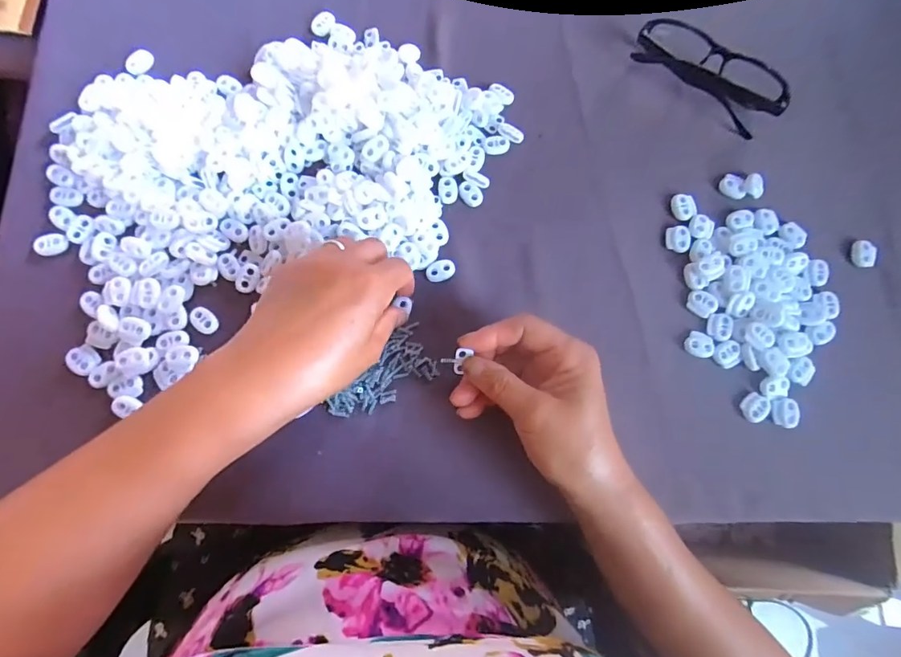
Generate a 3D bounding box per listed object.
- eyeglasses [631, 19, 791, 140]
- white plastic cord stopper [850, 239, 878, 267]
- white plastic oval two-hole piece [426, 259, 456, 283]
[{"bbox_3d":[0.228,-0.229,0.392,0.064,0.025,0.136,-43,82,-9],"label":"eyeglasses"},{"bbox_3d":[0.346,-0.062,0.378,0.011,0.013,0.024,12,78,2],"label":"white plastic cord stopper"},{"bbox_3d":[-0.007,-0.045,0.353,0.023,0.004,0.016,-20,93,0],"label":"white plastic oval two-hole piece"}]

